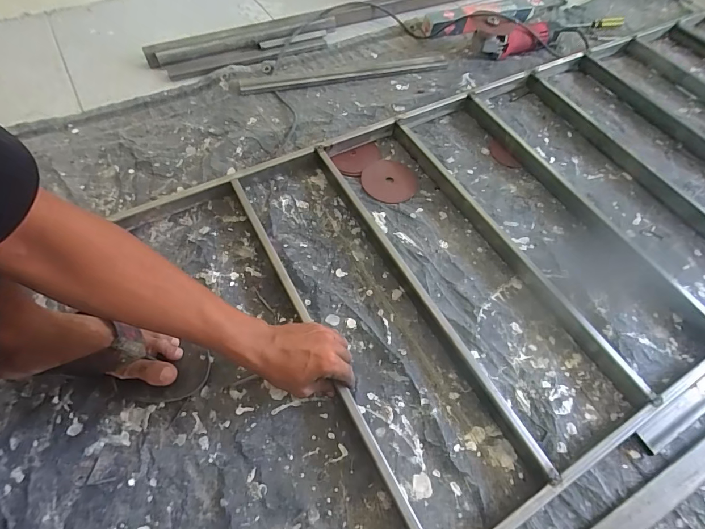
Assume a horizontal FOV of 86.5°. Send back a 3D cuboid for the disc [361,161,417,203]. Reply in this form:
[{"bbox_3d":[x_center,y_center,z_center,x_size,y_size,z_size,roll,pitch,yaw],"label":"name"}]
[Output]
[{"bbox_3d":[0.069,-0.154,0.697,0.098,0.007,0.102,2,61,-4],"label":"disc"}]

